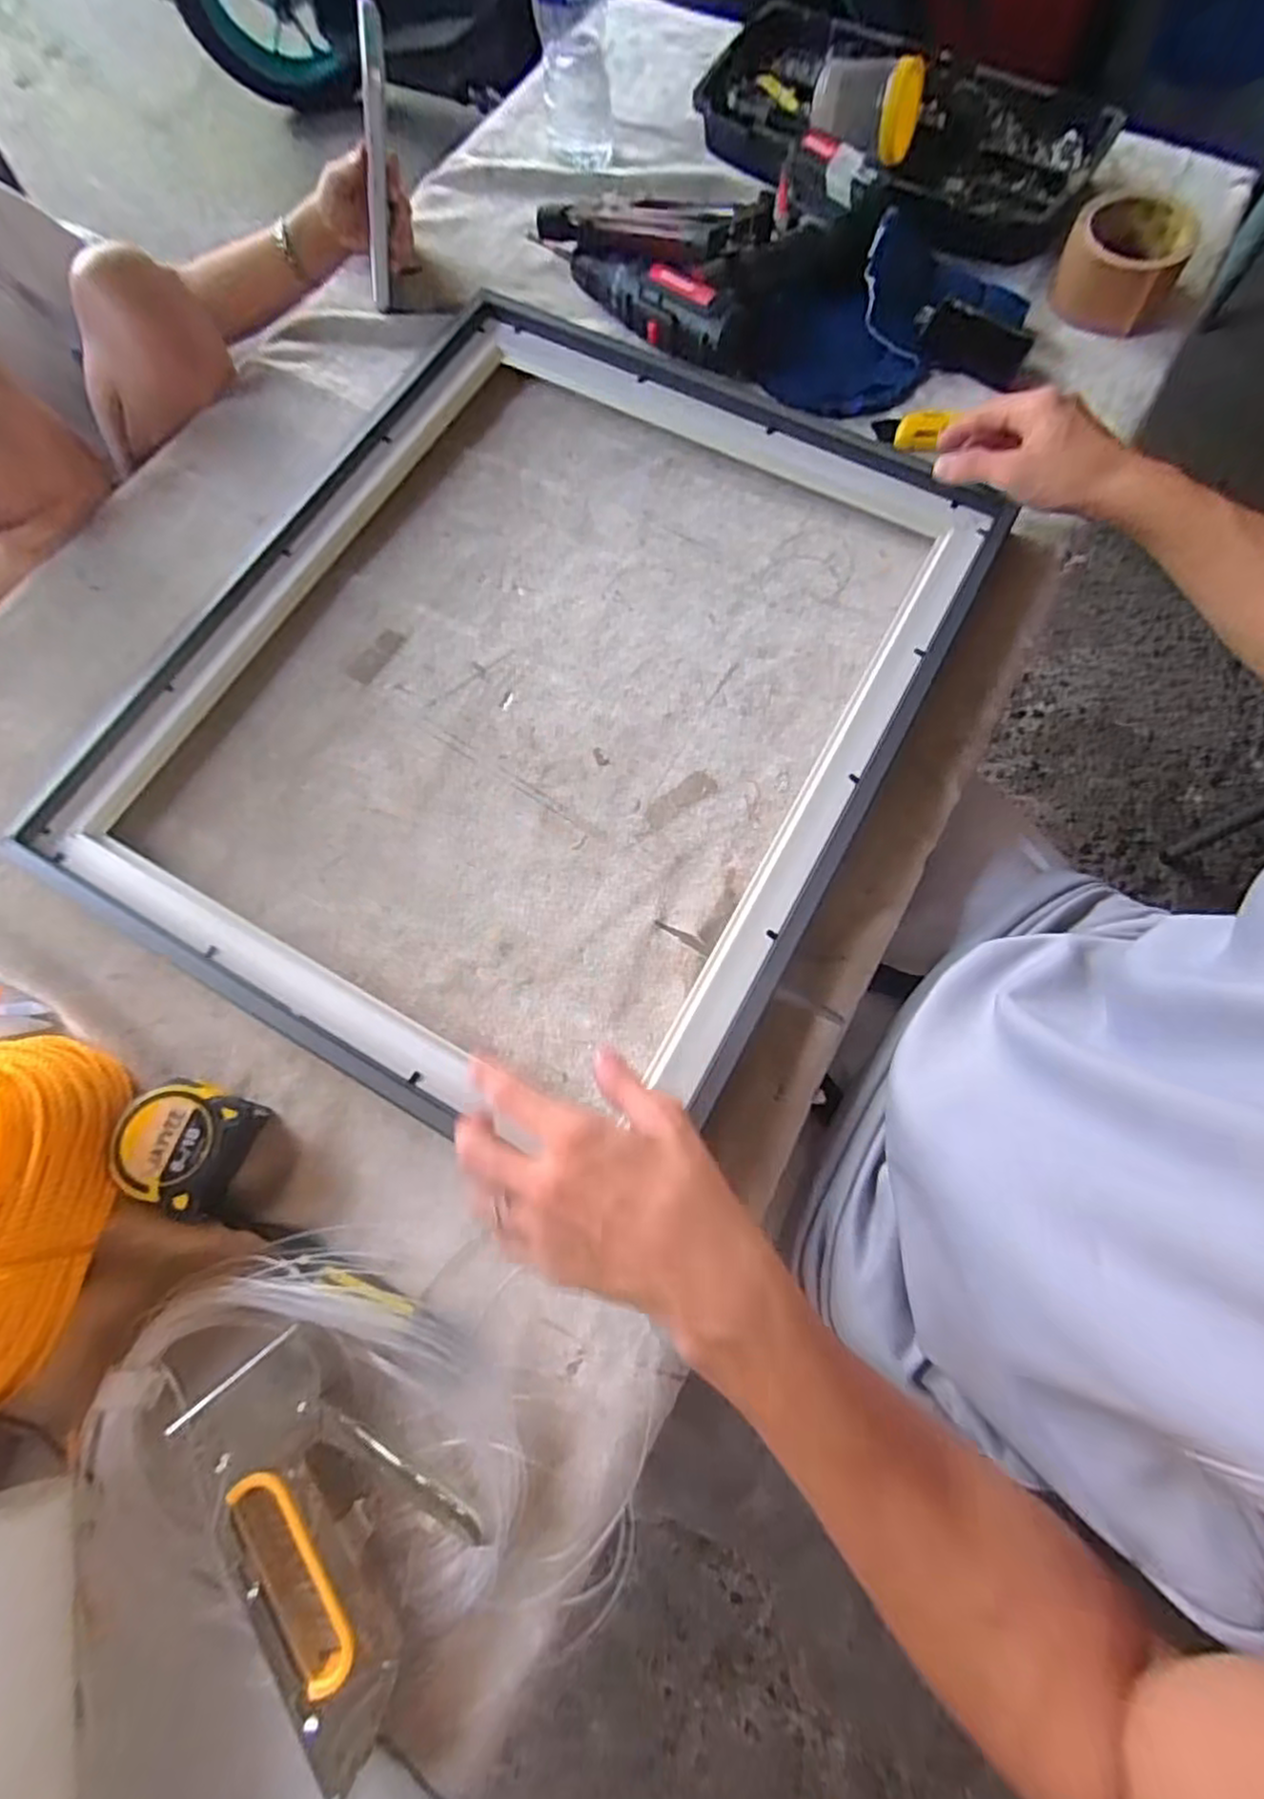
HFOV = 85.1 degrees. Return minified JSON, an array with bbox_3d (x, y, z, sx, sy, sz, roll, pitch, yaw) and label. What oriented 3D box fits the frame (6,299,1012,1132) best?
[{"bbox_3d":[-0.060,-0.174,0.500,0.501,0.032,0.607,28,75,8],"label":"frame"}]

